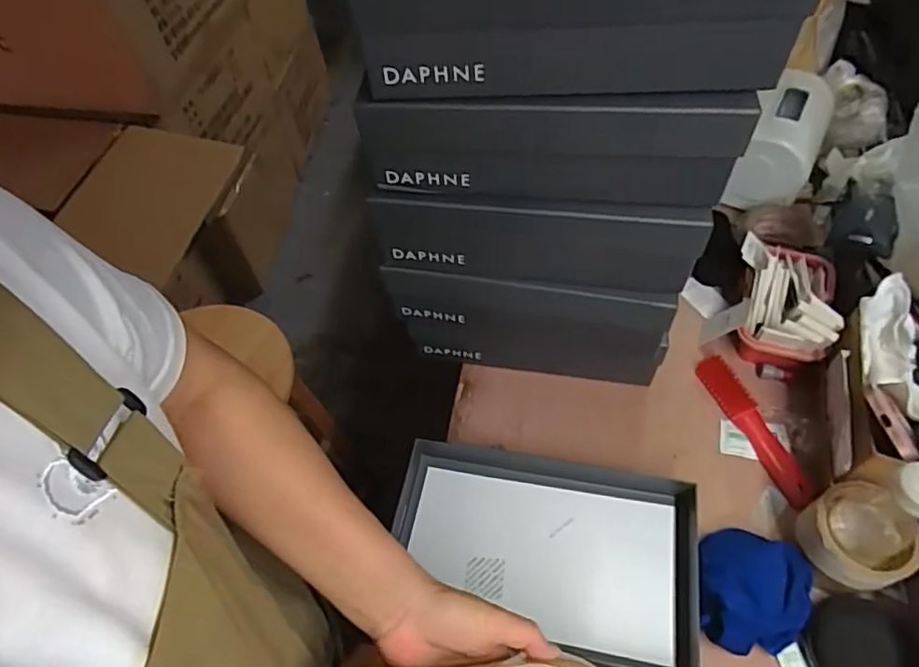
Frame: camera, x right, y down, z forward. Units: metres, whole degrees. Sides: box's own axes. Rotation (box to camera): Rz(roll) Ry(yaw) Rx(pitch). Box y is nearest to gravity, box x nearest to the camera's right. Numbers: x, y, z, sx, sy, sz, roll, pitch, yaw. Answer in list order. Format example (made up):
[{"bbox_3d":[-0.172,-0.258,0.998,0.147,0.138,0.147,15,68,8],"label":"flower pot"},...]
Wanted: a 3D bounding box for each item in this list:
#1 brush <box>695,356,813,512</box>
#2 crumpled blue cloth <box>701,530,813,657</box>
[{"bbox_3d":[0.342,0.106,0.684,0.036,0.021,0.187,-19,56,-9],"label":"brush"},{"bbox_3d":[0.283,0.244,0.571,0.103,0.055,0.117,9,56,11],"label":"crumpled blue cloth"}]

